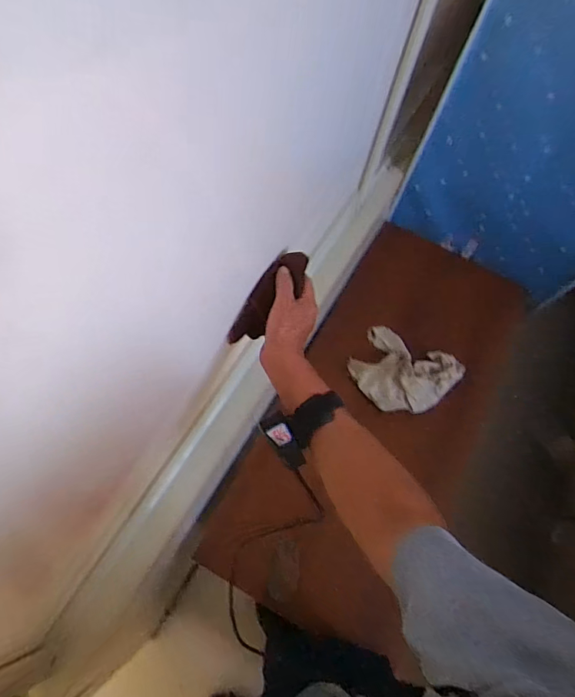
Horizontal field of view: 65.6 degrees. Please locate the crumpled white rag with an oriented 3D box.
[{"bbox_3d":[0.241,0.050,0.948,0.207,0.047,0.179,38,68,13],"label":"crumpled white rag"}]

